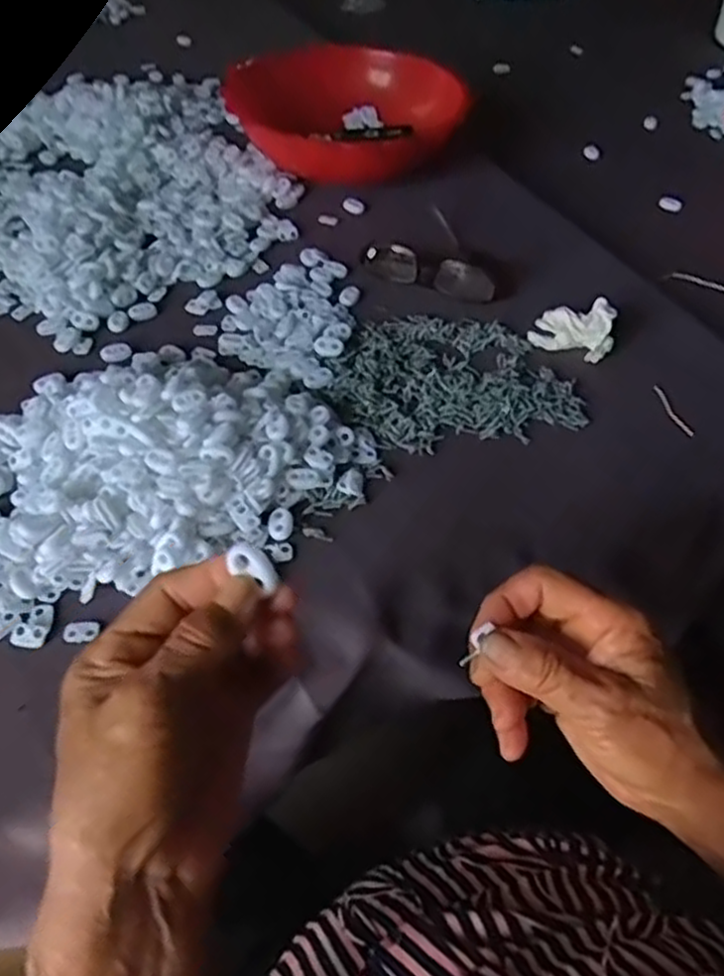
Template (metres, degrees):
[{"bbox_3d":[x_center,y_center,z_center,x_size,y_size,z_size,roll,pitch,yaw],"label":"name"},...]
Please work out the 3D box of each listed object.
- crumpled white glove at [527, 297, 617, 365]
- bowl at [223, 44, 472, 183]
[{"bbox_3d":[0.167,-0.128,0.579,0.061,0.036,0.029,15,50,10],"label":"crumpled white glove"},{"bbox_3d":[-0.032,-0.372,0.753,0.232,0.084,0.189,25,52,18],"label":"bowl"}]

